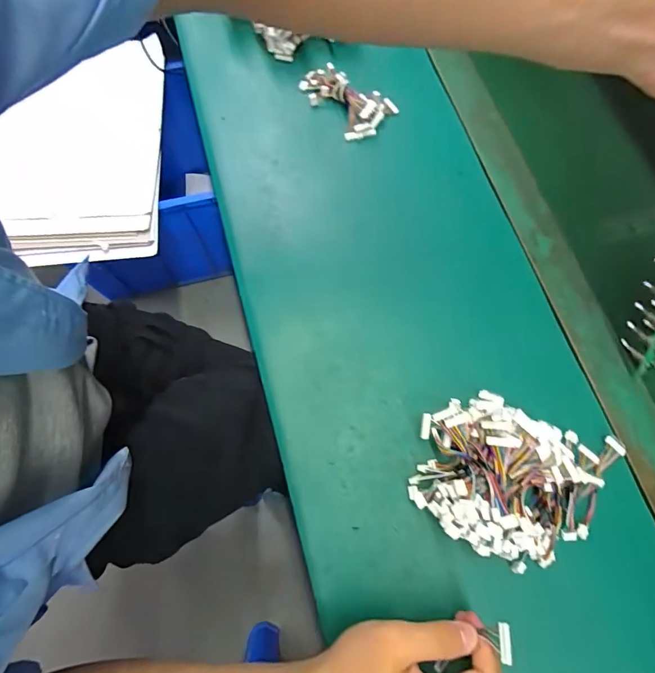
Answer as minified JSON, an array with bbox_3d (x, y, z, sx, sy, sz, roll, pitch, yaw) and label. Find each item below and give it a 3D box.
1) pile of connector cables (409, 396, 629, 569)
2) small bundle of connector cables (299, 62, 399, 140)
[{"bbox_3d":[0.161,0.121,0.338,0.173,0.057,0.133,23,73,5],"label":"pile of connector cables"},{"bbox_3d":[0.024,-0.299,0.484,0.074,0.030,0.113,-37,77,-15],"label":"small bundle of connector cables"}]

